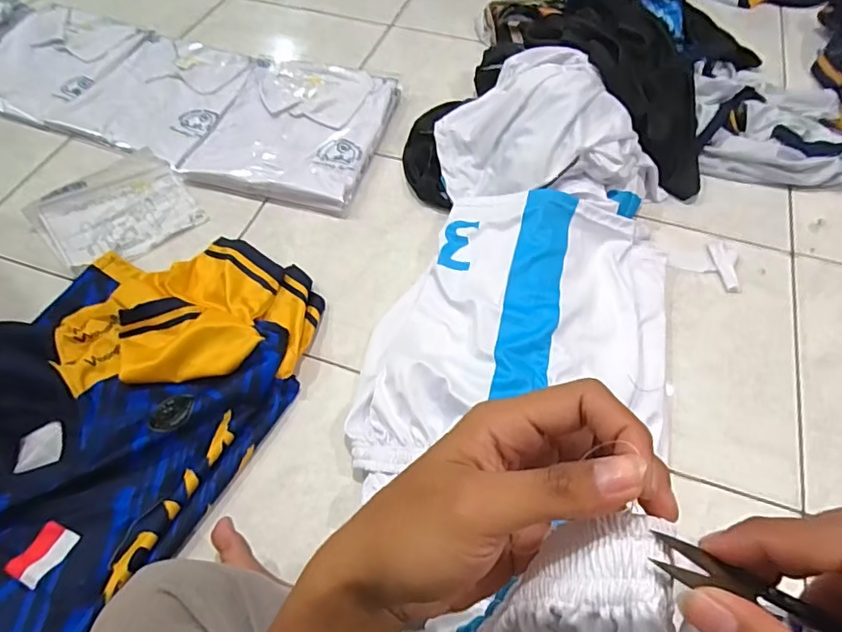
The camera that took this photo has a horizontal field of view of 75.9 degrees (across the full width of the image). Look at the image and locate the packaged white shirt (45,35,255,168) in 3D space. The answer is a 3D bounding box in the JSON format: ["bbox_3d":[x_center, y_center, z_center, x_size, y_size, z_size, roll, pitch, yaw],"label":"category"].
[{"bbox_3d":[-0.471,-0.406,0.984,0.255,0.019,0.311,20,60,11],"label":"packaged white shirt"}]

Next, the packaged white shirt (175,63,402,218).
[{"bbox_3d":[-0.218,-0.331,0.939,0.293,0.032,0.325,13,59,7],"label":"packaged white shirt"}]

